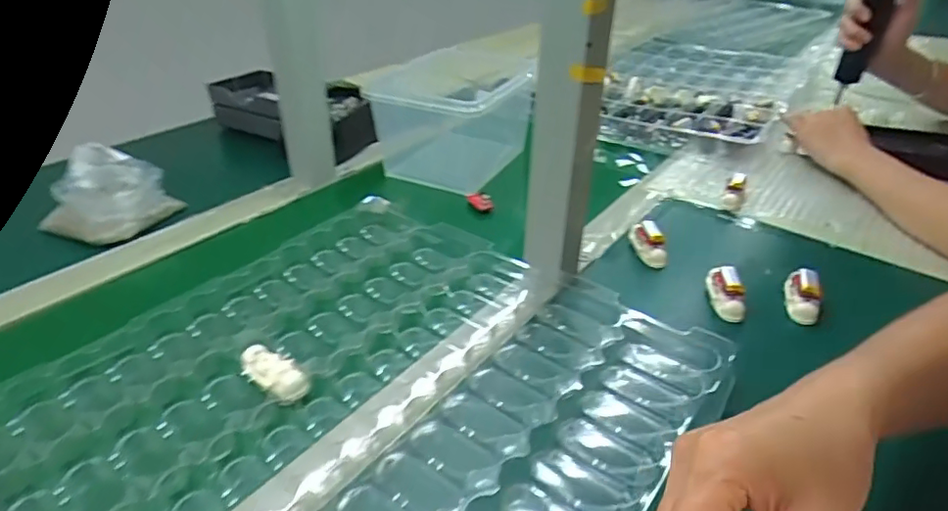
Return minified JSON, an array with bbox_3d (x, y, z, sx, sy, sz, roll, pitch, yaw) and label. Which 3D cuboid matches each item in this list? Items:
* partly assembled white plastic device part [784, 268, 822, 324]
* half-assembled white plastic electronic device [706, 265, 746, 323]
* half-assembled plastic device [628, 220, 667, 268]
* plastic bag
[{"bbox_3d":[0.283,0.033,0.478,0.020,0.029,0.050,12,36,16],"label":"partly assembled white plastic device part"},{"bbox_3d":[0.219,0.028,0.486,0.021,0.029,0.058,3,34,4],"label":"half-assembled white plastic electronic device"},{"bbox_3d":[0.173,-0.014,0.552,0.022,0.029,0.053,-5,35,-7],"label":"half-assembled plastic device"},{"bbox_3d":[-0.386,-0.066,0.580,0.097,0.076,0.088,12,36,16],"label":"plastic bag"}]

